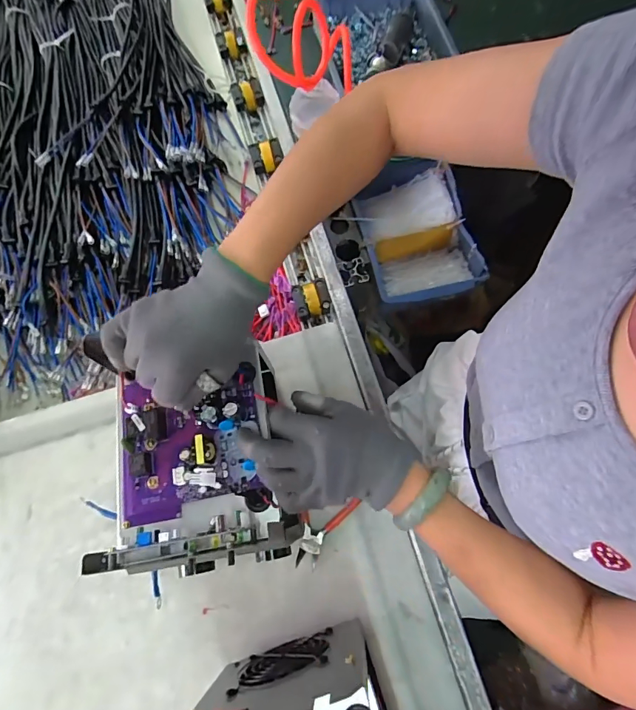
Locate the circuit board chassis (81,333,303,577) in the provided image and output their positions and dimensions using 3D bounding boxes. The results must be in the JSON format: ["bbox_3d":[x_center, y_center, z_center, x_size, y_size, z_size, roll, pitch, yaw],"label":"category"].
[{"bbox_3d":[-0.115,0.085,0.385,0.162,0.062,0.205,-11,72,-3],"label":"circuit board chassis"}]

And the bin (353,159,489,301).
[{"bbox_3d":[0.155,-0.185,0.691,0.167,0.069,0.229,-15,70,-1],"label":"bin"}]

